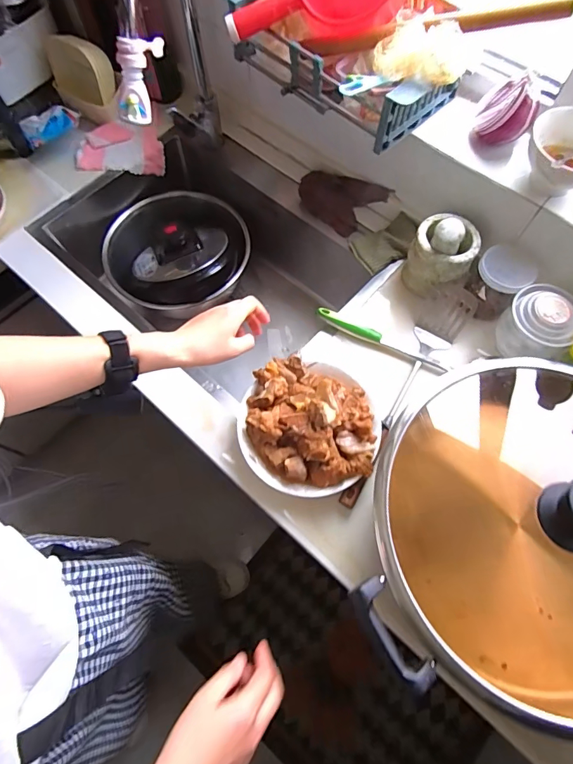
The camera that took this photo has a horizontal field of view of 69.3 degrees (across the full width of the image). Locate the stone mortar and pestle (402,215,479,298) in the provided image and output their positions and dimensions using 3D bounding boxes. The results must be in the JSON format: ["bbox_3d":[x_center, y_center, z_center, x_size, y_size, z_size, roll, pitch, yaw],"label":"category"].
[{"bbox_3d":[0.260,-0.217,0.689,0.096,0.156,0.085,35,72,14],"label":"stone mortar and pestle"}]

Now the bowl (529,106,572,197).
[{"bbox_3d":[0.411,-0.332,0.599,0.121,0.068,0.109,32,72,13],"label":"bowl"}]

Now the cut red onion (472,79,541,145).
[{"bbox_3d":[0.337,-0.413,0.627,0.077,0.078,0.061,26,70,11],"label":"cut red onion"}]

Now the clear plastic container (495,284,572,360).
[{"bbox_3d":[0.390,-0.086,0.649,0.083,0.106,0.100,-39,72,-14],"label":"clear plastic container"}]

